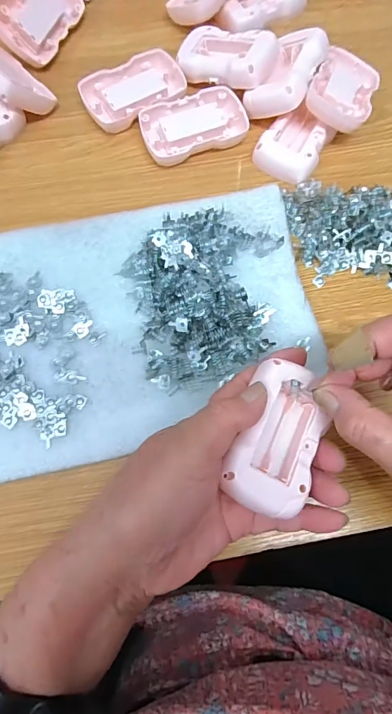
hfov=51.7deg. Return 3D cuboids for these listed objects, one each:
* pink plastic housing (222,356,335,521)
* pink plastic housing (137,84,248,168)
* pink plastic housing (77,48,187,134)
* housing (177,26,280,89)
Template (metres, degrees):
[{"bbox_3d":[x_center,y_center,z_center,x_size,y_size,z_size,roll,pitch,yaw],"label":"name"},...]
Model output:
[{"bbox_3d":[0.049,0.046,0.231,0.045,0.024,0.080,25,77,4],"label":"pink plastic housing"},{"bbox_3d":[-0.002,-0.199,0.351,0.087,0.014,0.053,-22,77,-7],"label":"pink plastic housing"},{"bbox_3d":[-0.053,-0.234,0.359,0.089,0.018,0.054,-30,78,-9],"label":"pink plastic housing"},{"bbox_3d":[0.025,-0.264,0.356,0.083,0.020,0.050,18,74,19],"label":"housing"}]

